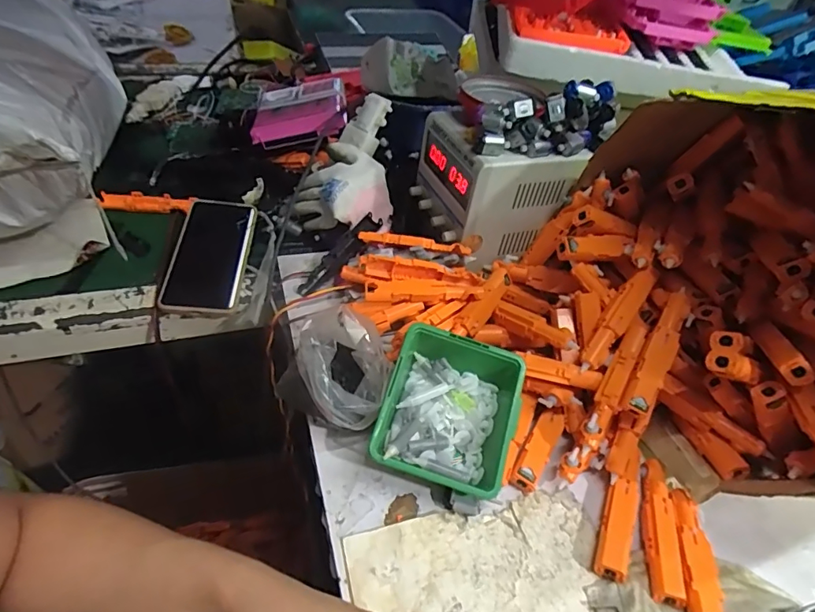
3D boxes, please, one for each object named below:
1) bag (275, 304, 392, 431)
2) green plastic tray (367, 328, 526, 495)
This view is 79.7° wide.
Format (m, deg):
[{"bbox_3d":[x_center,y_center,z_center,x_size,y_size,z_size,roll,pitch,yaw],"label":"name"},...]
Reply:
[{"bbox_3d":[-0.058,0.059,0.436,0.098,0.077,0.081,33,53,16],"label":"bag"},{"bbox_3d":[0.034,0.092,0.429,0.115,0.060,0.128,24,60,-5],"label":"green plastic tray"}]

